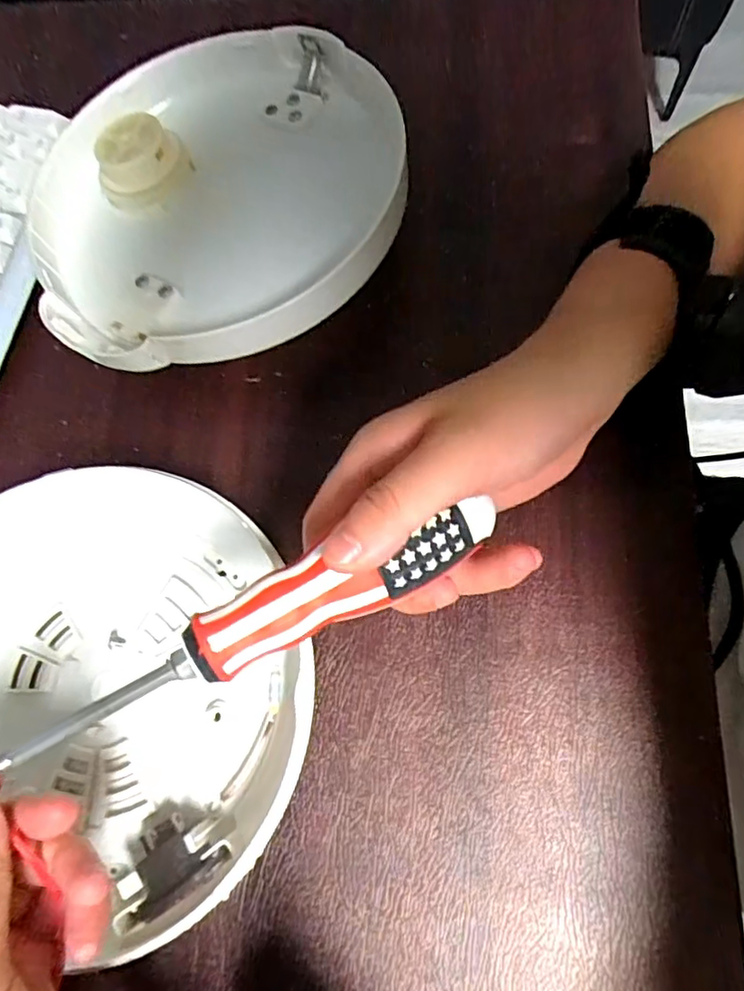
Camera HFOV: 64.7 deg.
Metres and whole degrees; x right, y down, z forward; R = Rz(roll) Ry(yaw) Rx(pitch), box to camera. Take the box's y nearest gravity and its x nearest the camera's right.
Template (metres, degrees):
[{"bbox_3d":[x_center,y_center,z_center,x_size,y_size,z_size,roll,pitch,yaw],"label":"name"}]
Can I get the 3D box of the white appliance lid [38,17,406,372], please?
[{"bbox_3d":[-0.087,-0.167,0.322,0.197,0.047,0.199,-1,73,3],"label":"white appliance lid"}]

